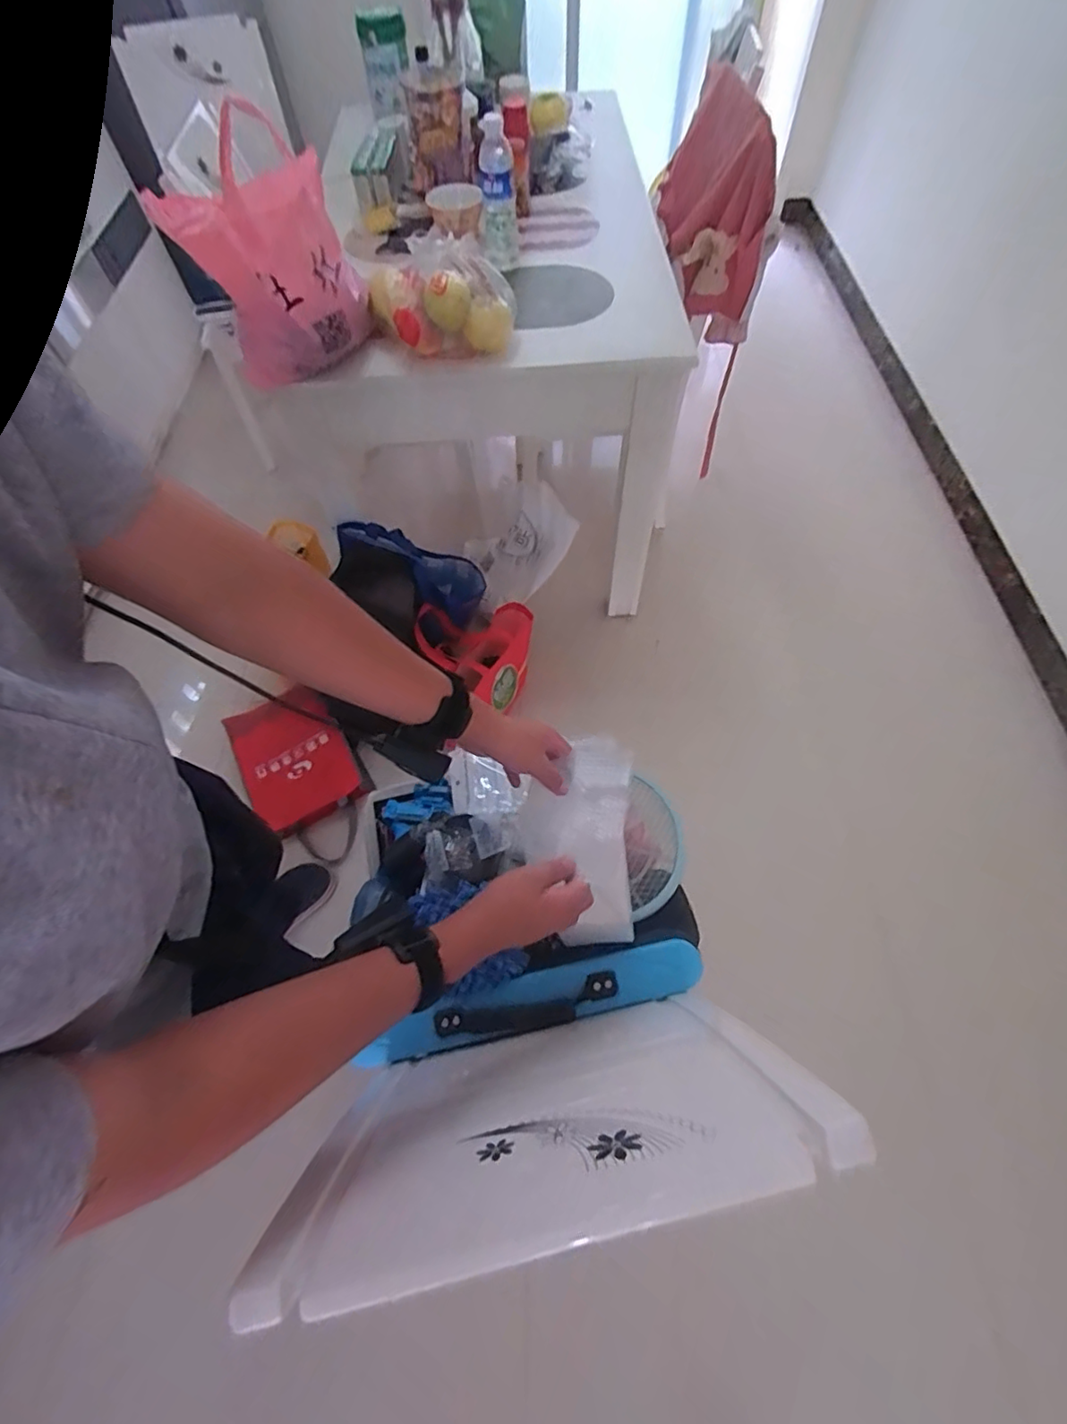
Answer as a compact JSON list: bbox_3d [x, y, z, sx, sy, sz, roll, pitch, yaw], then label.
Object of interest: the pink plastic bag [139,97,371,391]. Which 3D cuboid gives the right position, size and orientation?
[{"bbox_3d":[-0.419,-0.710,0.932,0.261,0.256,0.152,-22,63,-10],"label":"pink plastic bag"}]

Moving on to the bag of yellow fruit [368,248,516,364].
[{"bbox_3d":[-0.163,-0.725,1.026,0.247,0.121,0.157,-13,61,-5],"label":"bag of yellow fruit"}]

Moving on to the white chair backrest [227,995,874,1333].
[{"bbox_3d":[0.011,0.337,0.503,0.375,0.398,0.031,-12,75,-4],"label":"white chair backrest"}]

